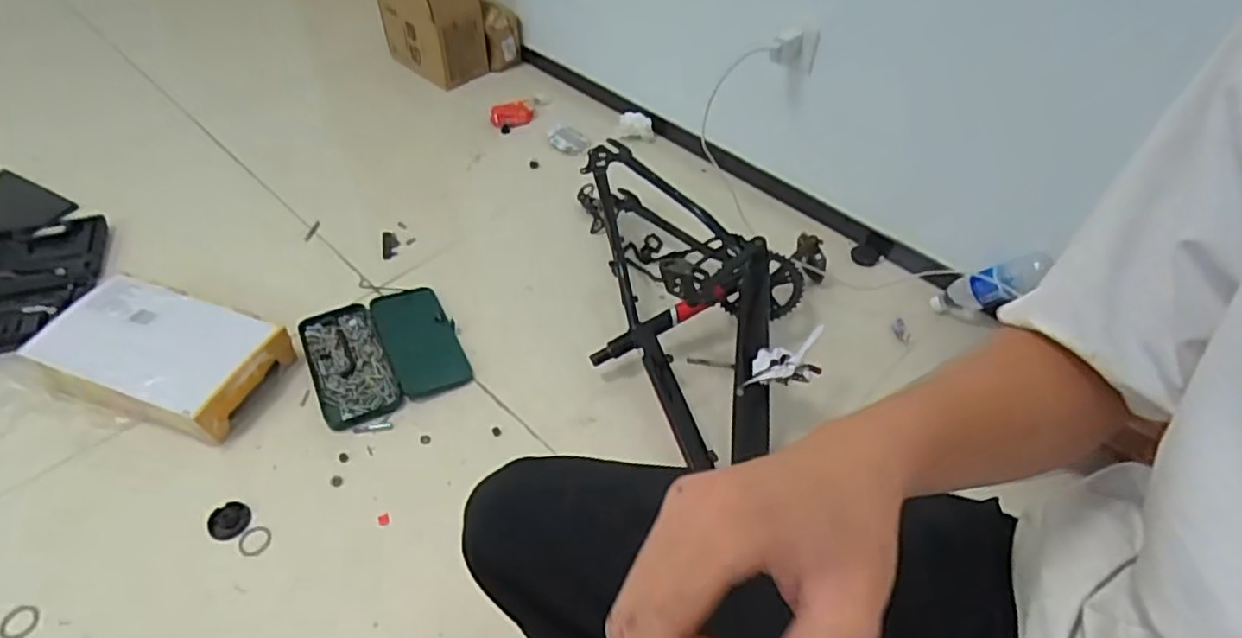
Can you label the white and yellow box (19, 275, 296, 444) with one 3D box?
[{"bbox_3d":[-0.734,0.057,1.093,0.329,0.099,0.195,14,47,8],"label":"white and yellow box"}]

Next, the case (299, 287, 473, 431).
[{"bbox_3d":[-0.408,0.057,1.180,0.247,0.032,0.247,-20,52,-23],"label":"case"}]

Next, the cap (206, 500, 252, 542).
[{"bbox_3d":[-0.560,0.288,0.973,0.055,0.011,0.056,3,47,-3],"label":"cap"}]

